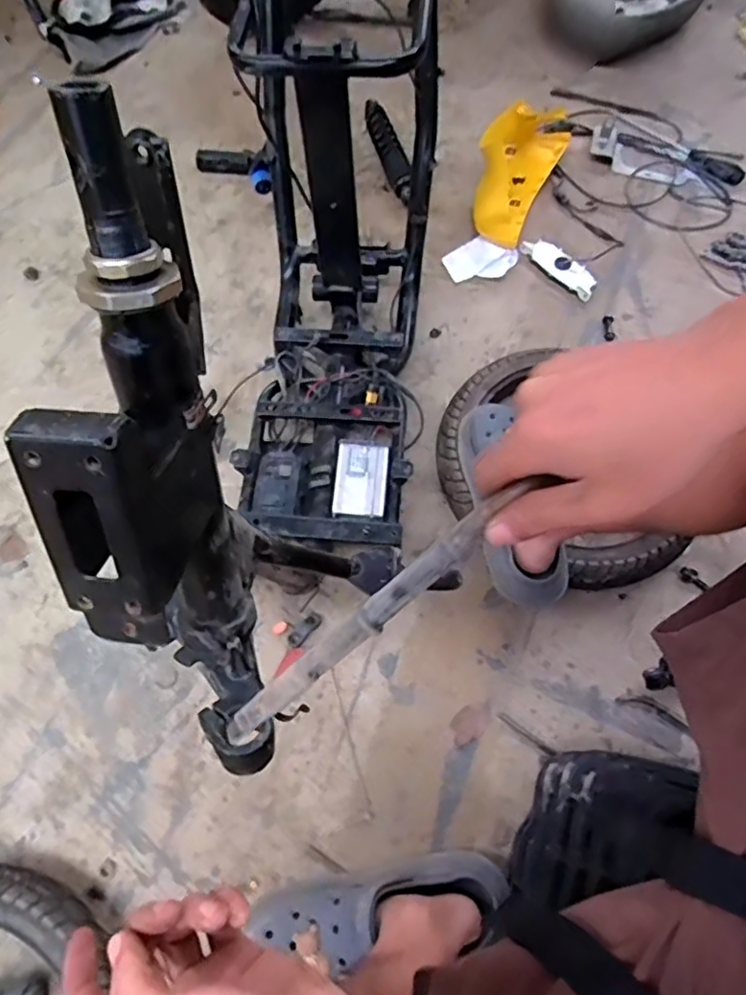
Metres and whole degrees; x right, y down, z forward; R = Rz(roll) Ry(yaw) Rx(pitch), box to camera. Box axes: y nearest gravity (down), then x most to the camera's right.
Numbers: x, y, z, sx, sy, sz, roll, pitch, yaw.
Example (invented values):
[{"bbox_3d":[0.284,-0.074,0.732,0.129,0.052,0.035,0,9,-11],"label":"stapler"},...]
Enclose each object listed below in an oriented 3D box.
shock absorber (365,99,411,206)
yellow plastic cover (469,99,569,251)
[{"bbox_3d":[0.032,-0.665,1.179,0.047,0.045,0.290,-11,65,-7],"label":"shock absorber"},{"bbox_3d":[0.263,-0.612,1.104,0.121,0.147,0.338,23,65,9],"label":"yellow plastic cover"}]

